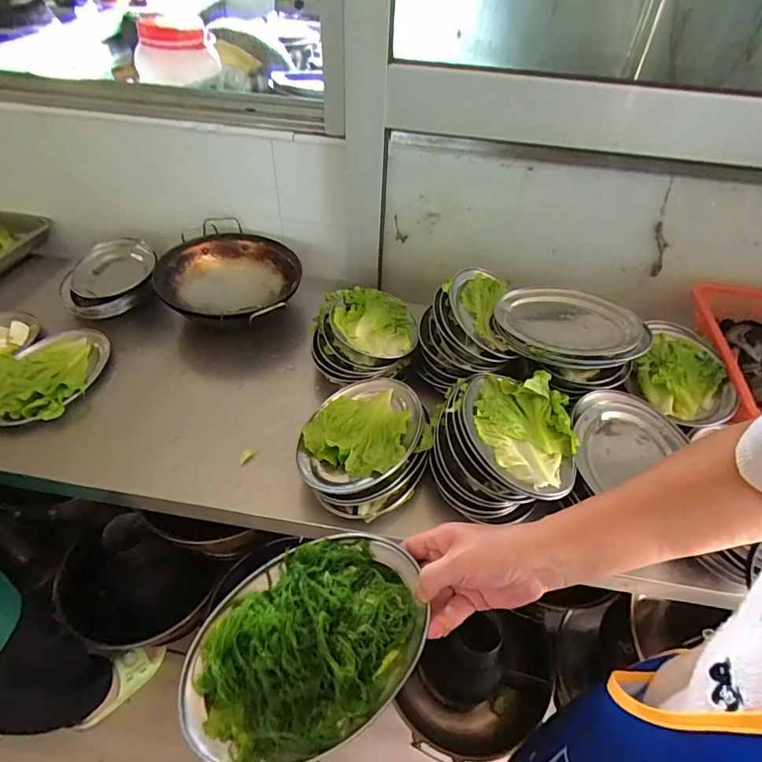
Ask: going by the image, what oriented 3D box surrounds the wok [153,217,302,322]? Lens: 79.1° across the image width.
[{"bbox_3d":[-0.274,-0.188,0.863,0.241,0.077,0.252,9,48,7],"label":"wok"}]

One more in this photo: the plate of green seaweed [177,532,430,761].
[{"bbox_3d":[-0.062,0.212,0.381,0.203,0.041,0.144,-16,50,-14],"label":"plate of green seaweed"}]

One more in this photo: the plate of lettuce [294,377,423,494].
[{"bbox_3d":[-0.026,0.072,0.643,0.155,0.034,0.214,30,54,24],"label":"plate of lettuce"}]

